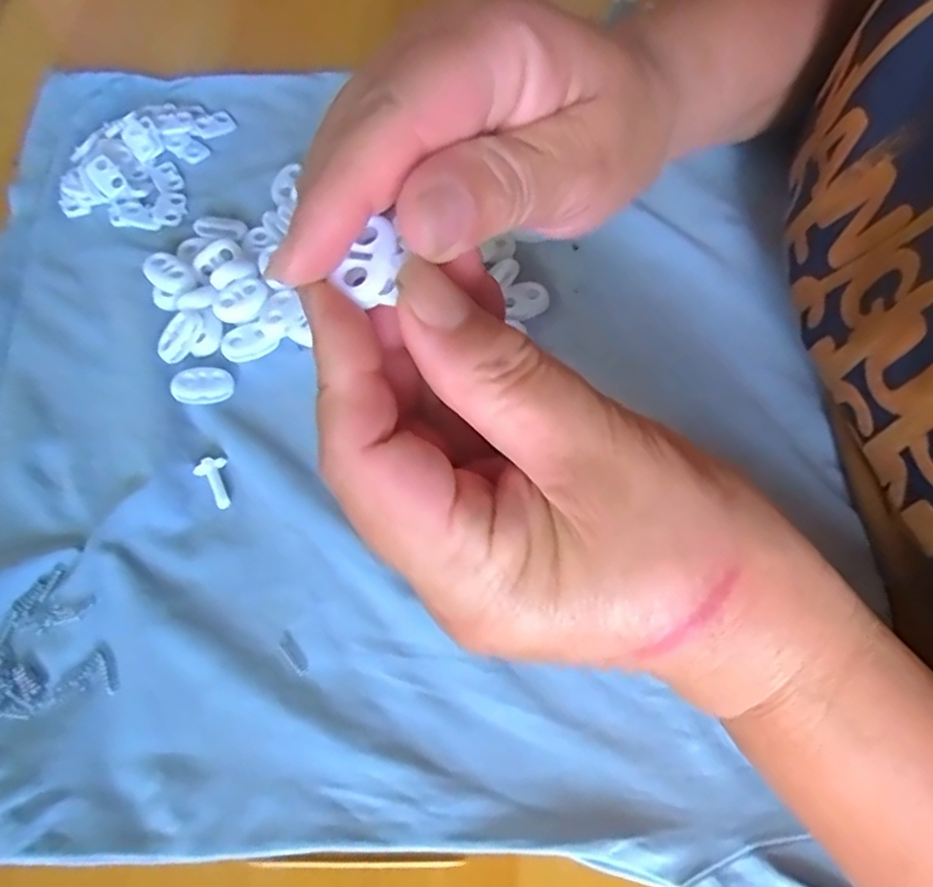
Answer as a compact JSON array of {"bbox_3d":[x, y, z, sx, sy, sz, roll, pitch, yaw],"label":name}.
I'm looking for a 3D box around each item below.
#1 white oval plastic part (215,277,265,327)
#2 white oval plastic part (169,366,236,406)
[{"bbox_3d":[-0.089,-0.056,0.269,0.021,0.007,0.015,-22,65,-9],"label":"white oval plastic part"},{"bbox_3d":[-0.100,-0.022,0.258,0.022,0.007,0.014,-16,64,-6],"label":"white oval plastic part"}]

